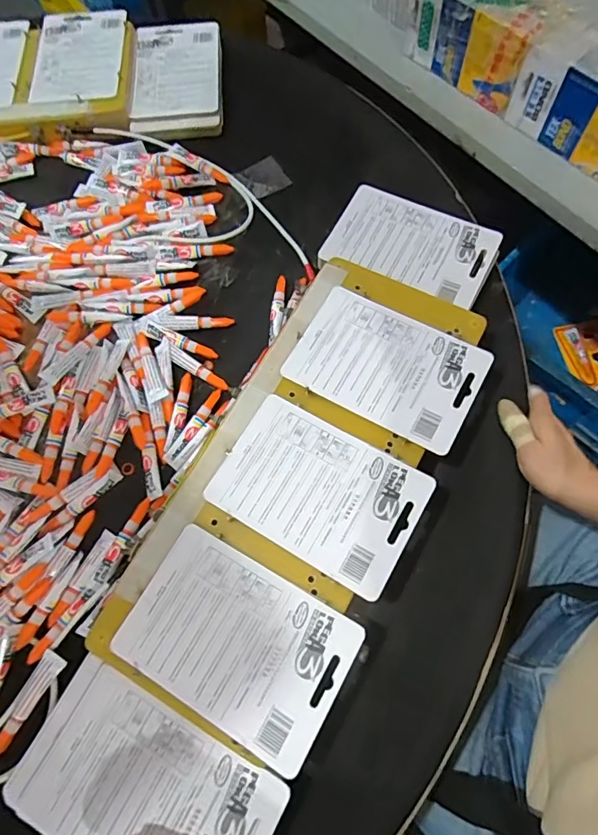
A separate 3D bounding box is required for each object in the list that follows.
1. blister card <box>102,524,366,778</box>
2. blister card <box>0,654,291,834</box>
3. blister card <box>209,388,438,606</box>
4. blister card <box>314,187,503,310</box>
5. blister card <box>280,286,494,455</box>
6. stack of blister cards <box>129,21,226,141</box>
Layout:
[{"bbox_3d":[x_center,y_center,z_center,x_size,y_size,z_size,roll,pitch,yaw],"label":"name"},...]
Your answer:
[{"bbox_3d":[-0.047,0.169,0.366,0.164,0.004,0.111,27,72,13],"label":"blister card"},{"bbox_3d":[-0.110,0.266,0.340,0.179,0.008,0.110,27,72,12],"label":"blister card"},{"bbox_3d":[0.017,0.060,0.405,0.163,0.005,0.112,29,73,13],"label":"blister card"},{"bbox_3d":[0.122,-0.185,0.526,0.168,0.022,0.108,24,72,11],"label":"blister card"},{"bbox_3d":[0.081,-0.049,0.445,0.164,0.005,0.114,28,72,12],"label":"blister card"},{"bbox_3d":[-0.162,-0.450,0.639,0.116,0.022,0.200,-4,69,1],"label":"stack of blister cards"}]

